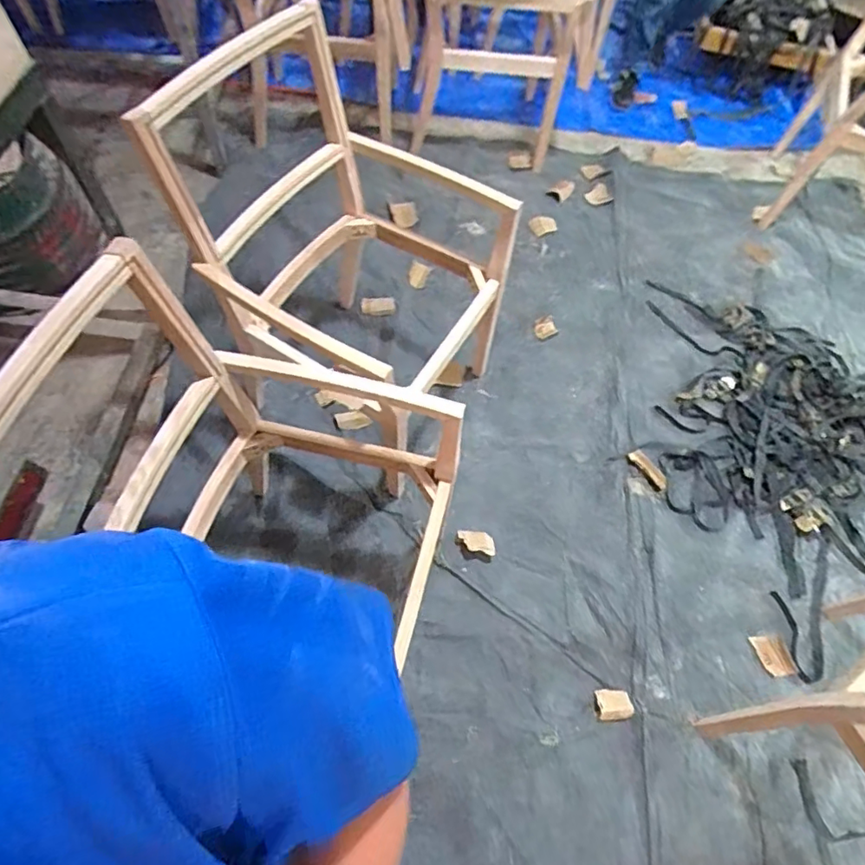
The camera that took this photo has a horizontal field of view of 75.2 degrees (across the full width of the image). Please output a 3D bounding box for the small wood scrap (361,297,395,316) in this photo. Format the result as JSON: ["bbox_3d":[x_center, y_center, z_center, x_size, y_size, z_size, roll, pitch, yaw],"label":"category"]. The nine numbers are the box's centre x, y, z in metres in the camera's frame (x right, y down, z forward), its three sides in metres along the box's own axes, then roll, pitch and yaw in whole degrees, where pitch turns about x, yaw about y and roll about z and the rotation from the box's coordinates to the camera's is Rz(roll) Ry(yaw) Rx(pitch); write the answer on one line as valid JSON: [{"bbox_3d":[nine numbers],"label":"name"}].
[{"bbox_3d":[-0.186,-0.436,1.932,0.119,0.042,0.047,-7,63,-6],"label":"small wood scrap"}]

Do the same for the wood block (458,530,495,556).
[{"bbox_3d":[0.118,0.299,1.529,0.107,0.047,0.065,13,63,4],"label":"wood block"}]

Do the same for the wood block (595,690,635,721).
[{"bbox_3d":[0.444,0.664,1.370,0.084,0.019,0.065,-2,63,-3],"label":"wood block"}]

